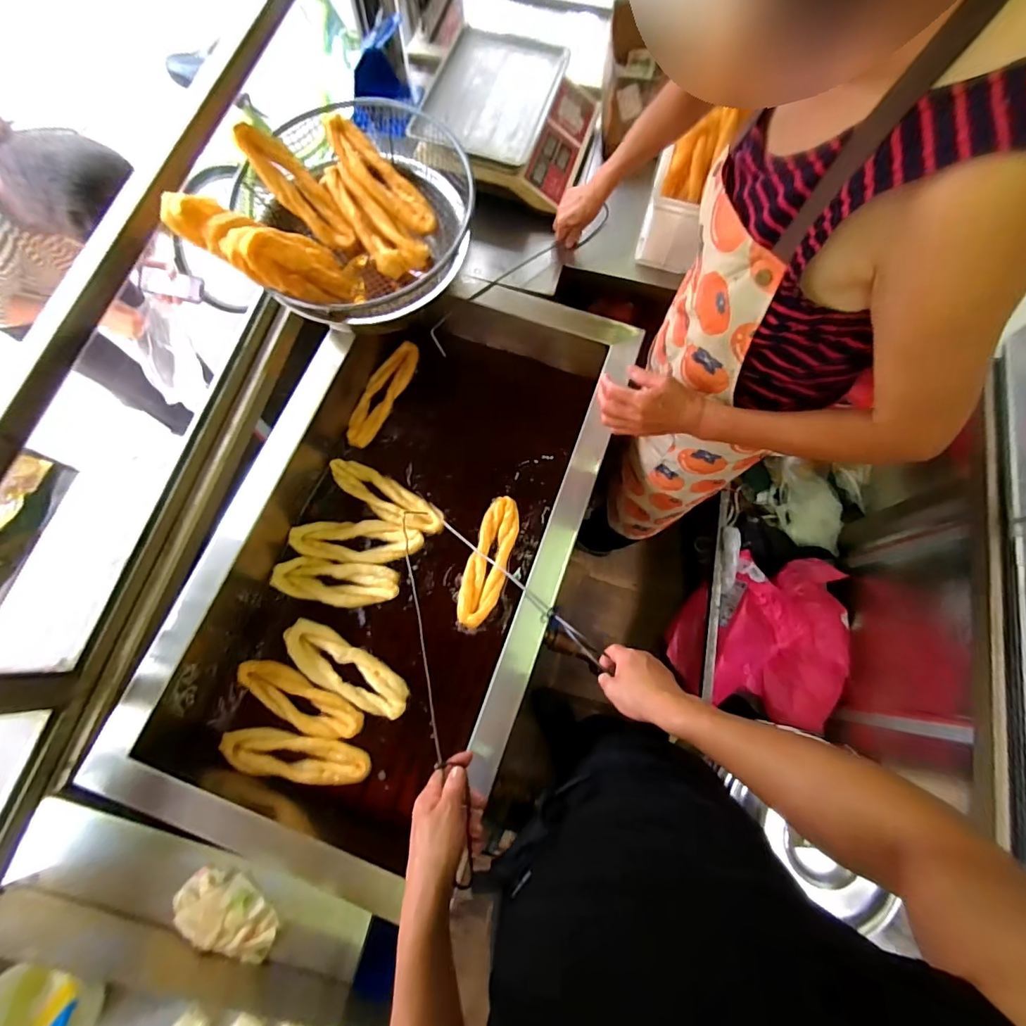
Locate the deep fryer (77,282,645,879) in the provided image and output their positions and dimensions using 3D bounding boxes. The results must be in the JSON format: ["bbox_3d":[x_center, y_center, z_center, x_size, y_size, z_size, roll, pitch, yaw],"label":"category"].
[{"bbox_3d":[-0.205,0.045,0.889,0.593,0.239,1.033,20,74,6],"label":"deep fryer"}]

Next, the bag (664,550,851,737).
[{"bbox_3d":[0.684,0.332,1.326,0.385,0.304,0.423,15,74,5],"label":"bag"}]

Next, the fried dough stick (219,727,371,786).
[{"bbox_3d":[-0.384,0.428,0.840,0.269,0.023,0.068,8,73,3],"label":"fried dough stick"}]

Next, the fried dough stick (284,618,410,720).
[{"bbox_3d":[-0.309,0.282,0.870,0.263,0.037,0.083,29,75,9],"label":"fried dough stick"}]

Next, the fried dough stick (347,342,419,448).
[{"bbox_3d":[-0.288,-0.261,1.050,0.079,0.026,0.261,25,75,8],"label":"fried dough stick"}]

